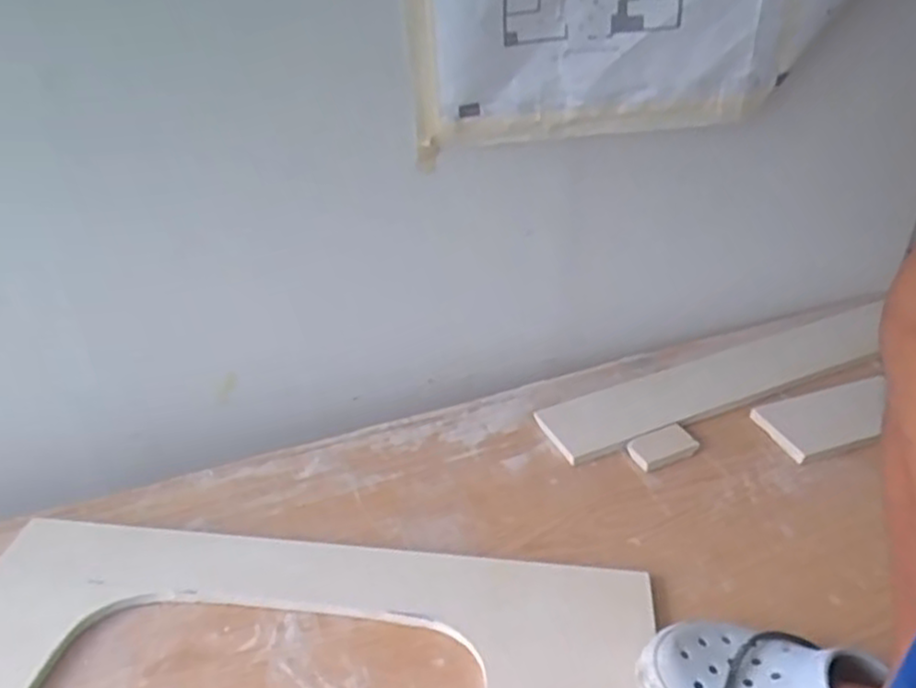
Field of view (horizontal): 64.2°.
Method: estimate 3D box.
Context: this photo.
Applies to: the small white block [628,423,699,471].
[{"bbox_3d":[0.258,0.128,0.925,0.093,0.015,0.049,-17,38,-22],"label":"small white block"}]

